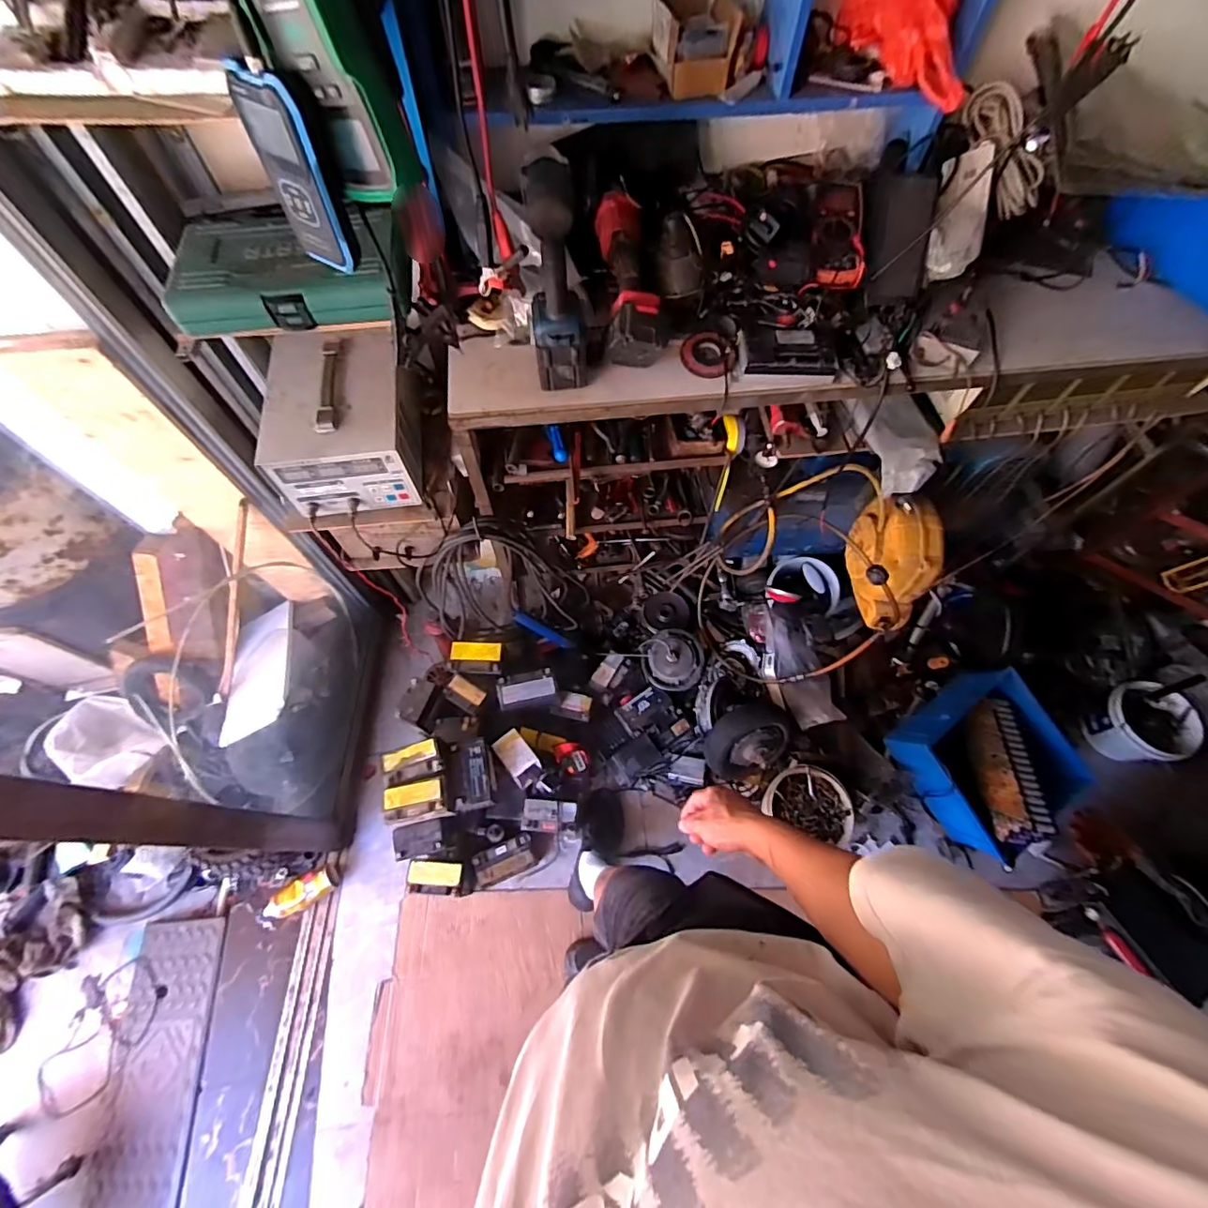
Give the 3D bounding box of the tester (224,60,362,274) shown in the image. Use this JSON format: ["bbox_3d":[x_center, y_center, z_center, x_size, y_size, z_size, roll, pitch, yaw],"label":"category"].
[{"bbox_3d":[-0.281,-0.398,0.492,0.074,0.143,0.036,29,68,13],"label":"tester"}]

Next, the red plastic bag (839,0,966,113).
[{"bbox_3d":[0.458,-0.812,0.754,0.113,0.102,0.244,-21,83,-10],"label":"red plastic bag"}]

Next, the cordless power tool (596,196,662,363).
[{"bbox_3d":[0.036,-0.508,0.848,0.077,0.099,0.315,-4,64,-2],"label":"cordless power tool"}]

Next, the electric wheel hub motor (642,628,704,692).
[{"bbox_3d":[0.195,0.160,1.496,0.161,0.090,0.166,0,64,0],"label":"electric wheel hub motor"}]

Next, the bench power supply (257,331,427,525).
[{"bbox_3d":[-0.426,-0.301,0.879,0.202,0.140,0.257,-7,64,-4],"label":"bench power supply"}]

